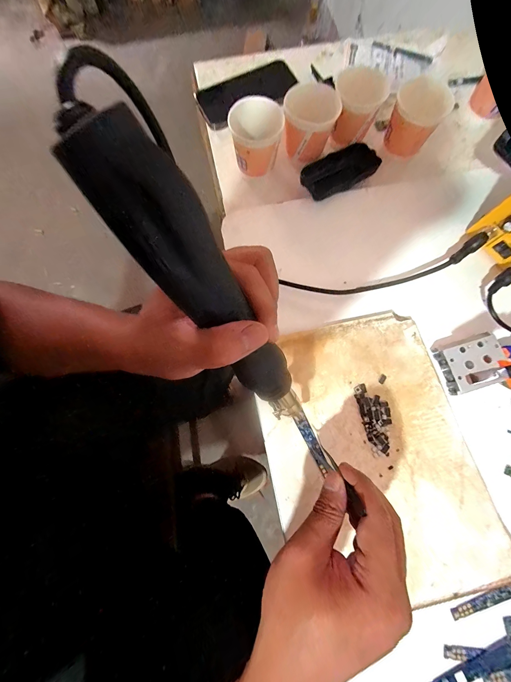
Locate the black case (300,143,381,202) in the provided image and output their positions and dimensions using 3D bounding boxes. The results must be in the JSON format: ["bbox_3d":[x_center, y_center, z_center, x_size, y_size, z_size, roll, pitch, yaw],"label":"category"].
[{"bbox_3d":[0.121,-0.241,0.387,0.106,0.020,0.053,-32,79,-8],"label":"black case"}]

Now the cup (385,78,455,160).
[{"bbox_3d":[0.216,-0.299,0.374,0.065,0.071,0.060,0,76,-1],"label":"cup"}]

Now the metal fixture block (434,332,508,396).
[{"bbox_3d":[0.255,0.025,0.315,0.069,0.021,0.052,-20,77,-5],"label":"metal fixture block"}]

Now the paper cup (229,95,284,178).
[{"bbox_3d":[0.001,-0.269,0.369,0.064,0.075,0.063,-3,76,-1],"label":"paper cup"}]

